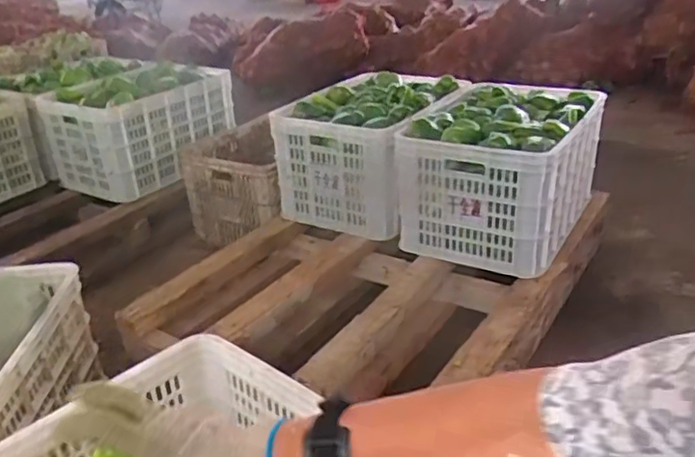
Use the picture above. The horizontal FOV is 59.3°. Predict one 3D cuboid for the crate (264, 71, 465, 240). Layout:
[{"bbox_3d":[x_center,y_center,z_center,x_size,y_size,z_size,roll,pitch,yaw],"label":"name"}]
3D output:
[{"bbox_3d":[0.109,-0.254,1.855,0.378,0.324,0.626,11,29,29],"label":"crate"}]

